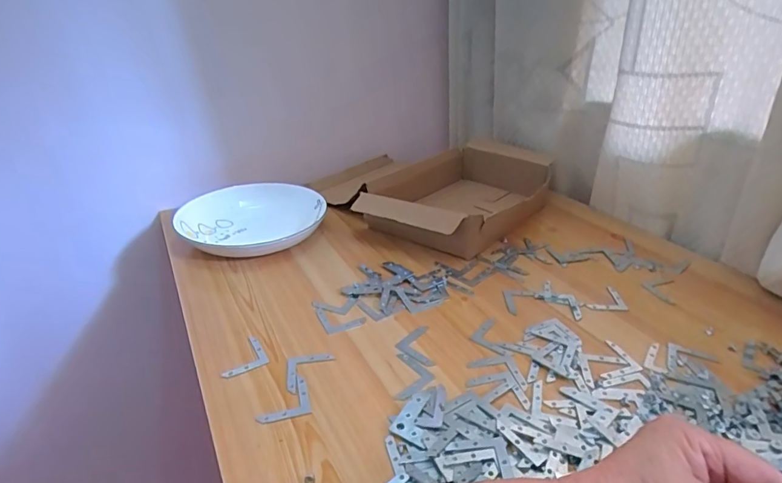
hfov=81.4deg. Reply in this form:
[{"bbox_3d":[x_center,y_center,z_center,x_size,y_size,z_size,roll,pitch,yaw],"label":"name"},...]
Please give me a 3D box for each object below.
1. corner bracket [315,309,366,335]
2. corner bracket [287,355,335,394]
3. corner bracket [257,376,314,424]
[{"bbox_3d":[-0.052,0.080,0.475,0.043,0.006,0.037,-13,31,-22],"label":"corner bracket"},{"bbox_3d":[-0.070,0.115,0.399,0.042,0.004,0.043,-5,28,-10],"label":"corner bracket"},{"bbox_3d":[-0.089,0.130,0.373,0.042,0.004,0.041,-9,29,-16],"label":"corner bracket"}]

